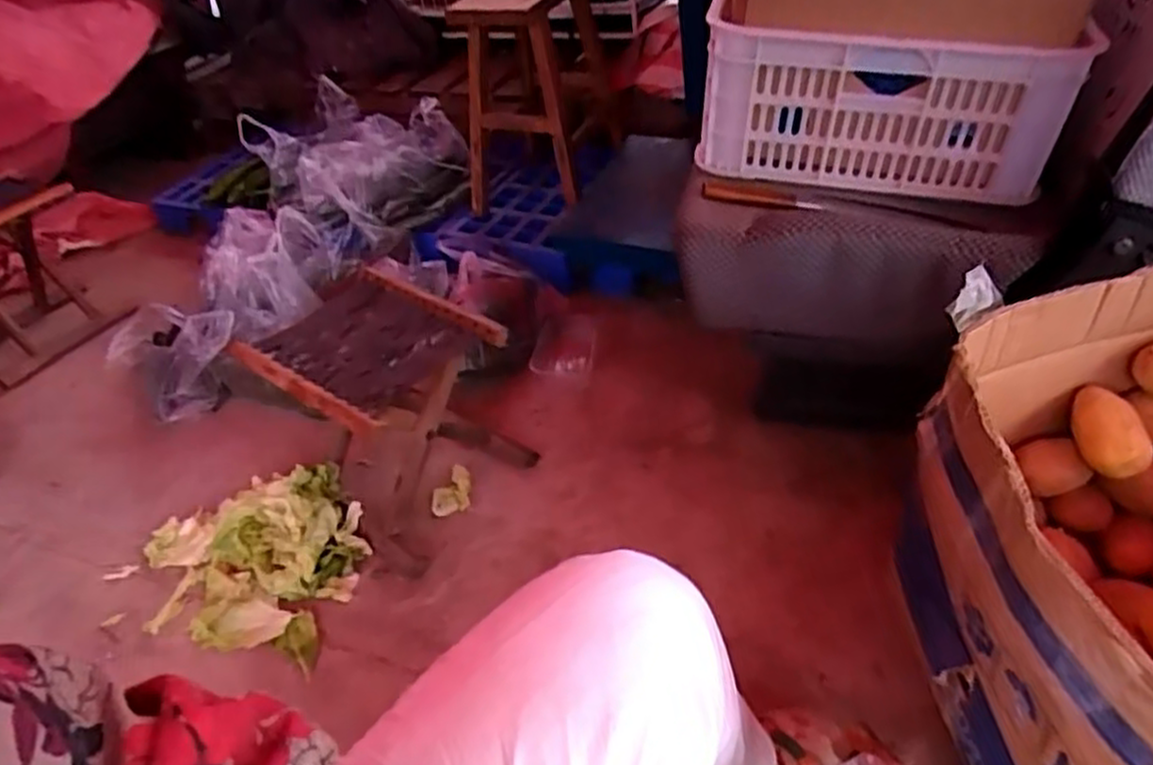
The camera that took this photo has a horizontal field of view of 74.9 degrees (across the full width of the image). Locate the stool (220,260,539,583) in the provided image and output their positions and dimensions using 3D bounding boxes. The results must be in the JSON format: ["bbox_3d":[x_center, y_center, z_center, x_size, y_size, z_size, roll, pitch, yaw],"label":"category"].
[{"bbox_3d":[-0.317,0.031,1.268,0.427,0.328,0.319,28,51,35],"label":"stool"}]

